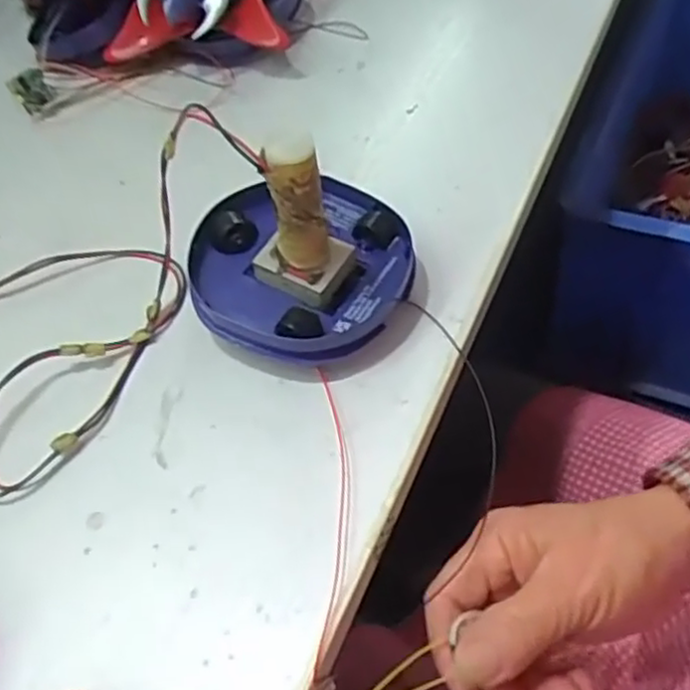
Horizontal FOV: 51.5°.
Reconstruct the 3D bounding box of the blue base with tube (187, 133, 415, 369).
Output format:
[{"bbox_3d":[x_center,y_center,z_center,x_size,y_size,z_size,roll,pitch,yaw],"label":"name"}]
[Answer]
[{"bbox_3d":[-0.023,-0.052,0.336,0.102,0.096,0.094,-5,54,2],"label":"blue base with tube"}]

